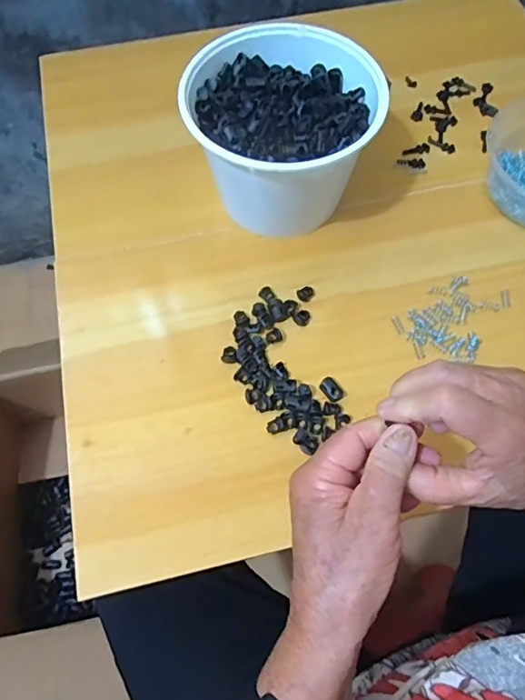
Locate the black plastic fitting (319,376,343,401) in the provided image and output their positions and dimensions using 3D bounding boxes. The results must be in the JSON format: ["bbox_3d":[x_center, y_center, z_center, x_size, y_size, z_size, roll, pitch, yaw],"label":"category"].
[{"bbox_3d":[0.057,0.032,0.419,0.015,0.007,0.021,-36,69,-15],"label":"black plastic fitting"}]

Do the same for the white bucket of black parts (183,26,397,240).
[{"bbox_3d":[0.018,-0.190,0.465,0.160,0.111,0.153,0,65,0],"label":"white bucket of black parts"}]

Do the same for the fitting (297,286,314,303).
[{"bbox_3d":[0.040,-0.052,0.462,0.016,0.005,0.013,-35,69,-15],"label":"fitting"}]

